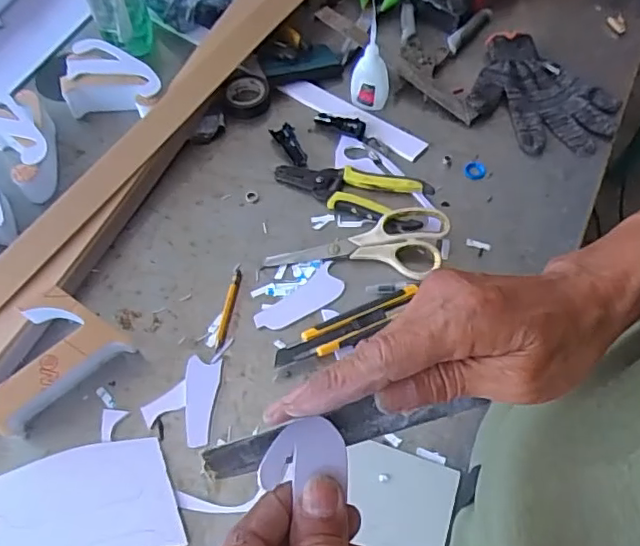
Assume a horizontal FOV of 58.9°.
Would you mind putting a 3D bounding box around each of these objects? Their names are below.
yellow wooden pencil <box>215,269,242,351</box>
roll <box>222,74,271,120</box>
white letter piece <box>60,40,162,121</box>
[{"bbox_3d":[-0.091,0.035,0.562,0.009,0.004,0.087,7,59,7],"label":"yellow wooden pencil"},{"bbox_3d":[-0.092,-0.220,0.702,0.058,0.016,0.067,-11,59,-4],"label":"roll"},{"bbox_3d":[-0.249,-0.229,0.698,0.133,0.054,0.086,14,61,11],"label":"white letter piece"}]

